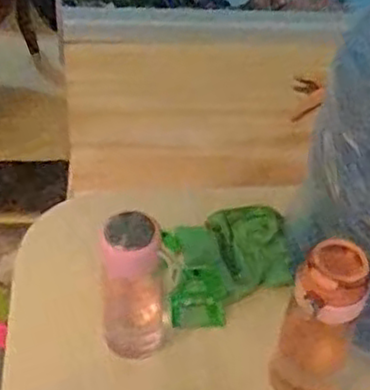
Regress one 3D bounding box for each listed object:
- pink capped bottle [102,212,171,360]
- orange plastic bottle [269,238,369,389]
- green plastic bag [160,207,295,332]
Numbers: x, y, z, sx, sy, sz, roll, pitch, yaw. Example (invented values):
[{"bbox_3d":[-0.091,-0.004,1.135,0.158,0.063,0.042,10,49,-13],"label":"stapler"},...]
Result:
[{"bbox_3d":[-0.053,0.097,0.806,0.077,0.197,0.068,6,48,0],"label":"pink capped bottle"},{"bbox_3d":[0.138,0.143,0.750,0.076,0.223,0.075,21,50,13],"label":"orange plastic bottle"},{"bbox_3d":[0.053,0.082,0.936,0.155,0.046,0.167,-3,49,-8],"label":"green plastic bag"}]

